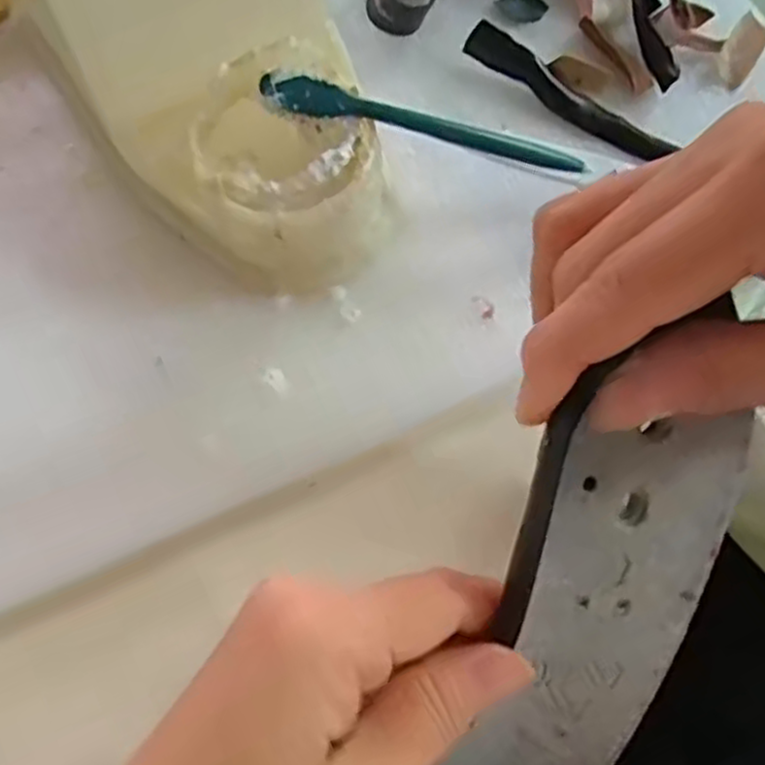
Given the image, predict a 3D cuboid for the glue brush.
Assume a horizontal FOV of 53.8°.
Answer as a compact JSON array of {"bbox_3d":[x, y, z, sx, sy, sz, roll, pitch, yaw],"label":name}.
[{"bbox_3d":[0.017,-0.094,0.280,0.123,0.007,0.011,11,67,-14],"label":"glue brush"}]

